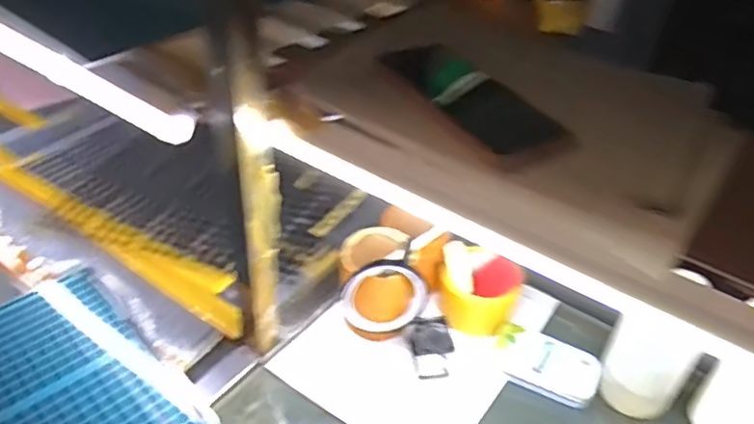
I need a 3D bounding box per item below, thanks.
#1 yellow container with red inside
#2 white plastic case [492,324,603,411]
[{"bbox_3d":[0.117,0.088,0.679,0.094,0.057,0.088,3,39,-2],"label":"yellow container with red inside"},{"bbox_3d":[0.181,0.164,0.634,0.108,0.018,0.066,23,42,21],"label":"white plastic case"}]

